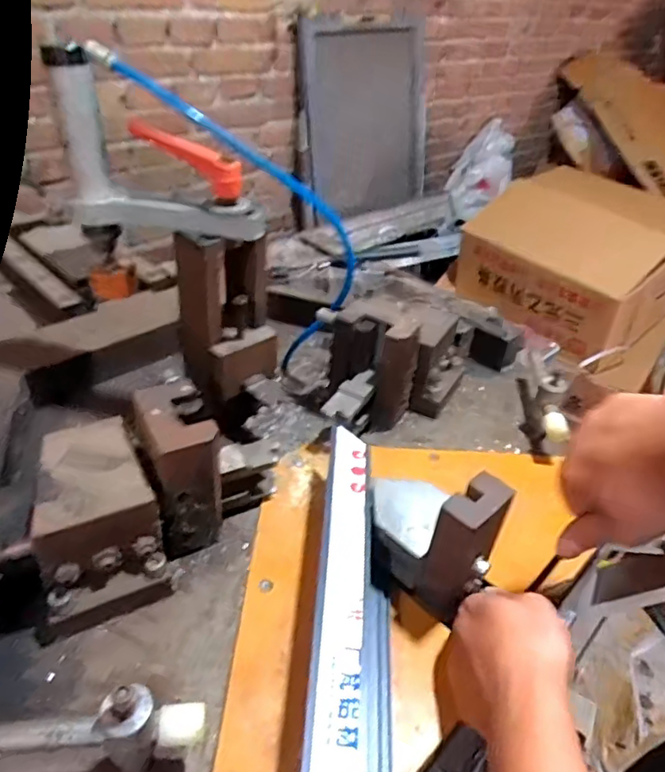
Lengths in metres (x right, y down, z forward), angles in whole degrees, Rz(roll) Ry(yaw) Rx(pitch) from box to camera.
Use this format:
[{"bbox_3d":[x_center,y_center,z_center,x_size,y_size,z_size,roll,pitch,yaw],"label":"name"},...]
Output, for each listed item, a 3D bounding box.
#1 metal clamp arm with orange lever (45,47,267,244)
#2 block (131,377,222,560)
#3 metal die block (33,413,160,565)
[{"bbox_3d":[-0.146,-0.194,0.489,0.171,0.141,0.031,7,37,1],"label":"metal clamp arm with orange lever"},{"bbox_3d":[-0.130,0.071,0.487,0.056,0.125,0.085,-15,42,-26],"label":"block"},{"bbox_3d":[-0.190,0.078,0.448,0.082,0.042,0.108,-14,41,-25],"label":"metal die block"}]

